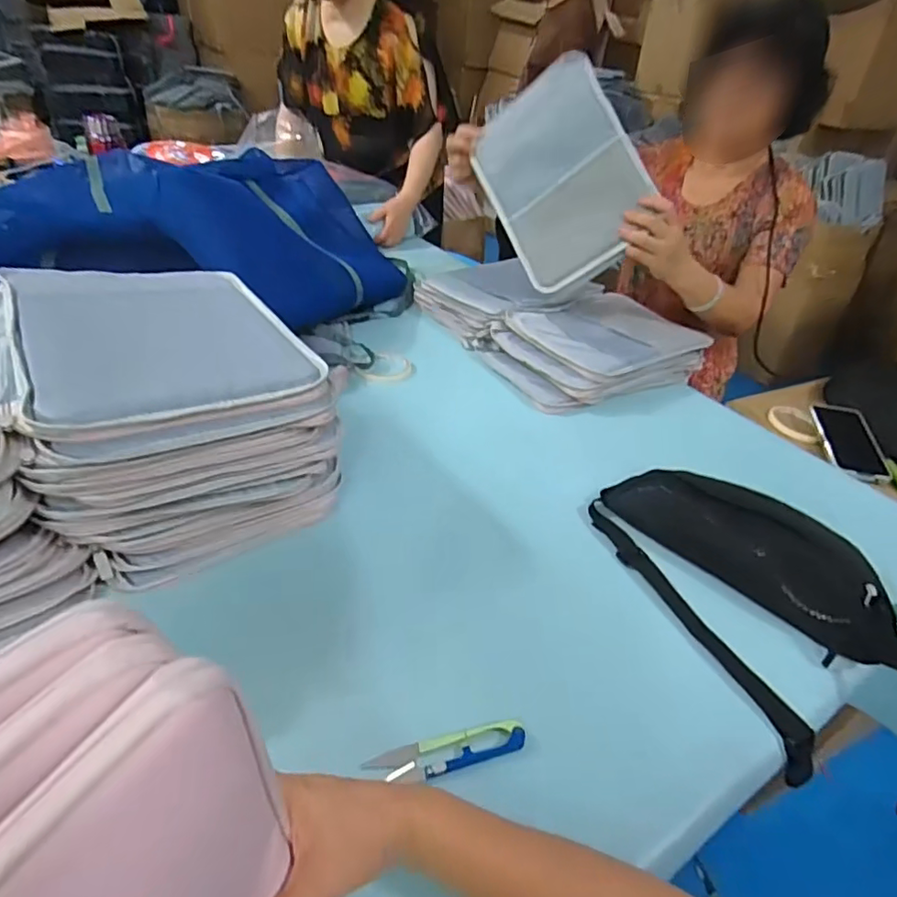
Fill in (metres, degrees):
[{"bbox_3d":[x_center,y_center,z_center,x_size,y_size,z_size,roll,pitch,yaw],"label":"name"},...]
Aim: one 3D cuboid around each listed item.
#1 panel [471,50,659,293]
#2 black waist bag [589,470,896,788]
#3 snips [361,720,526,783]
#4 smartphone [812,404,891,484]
[{"bbox_3d":[0.179,-0.429,0.888,0.223,0.297,0.031,-27,2,29],"label":"panel"},{"bbox_3d":[0.309,0.125,0.539,0.212,0.066,0.321,-6,38,-16],"label":"black waist bag"},{"bbox_3d":[0.000,0.226,0.411,0.118,0.008,0.030,-9,30,-11],"label":"snips"},{"bbox_3d":[0.597,-0.011,0.824,0.074,0.015,0.149,5,51,6],"label":"smartphone"}]

